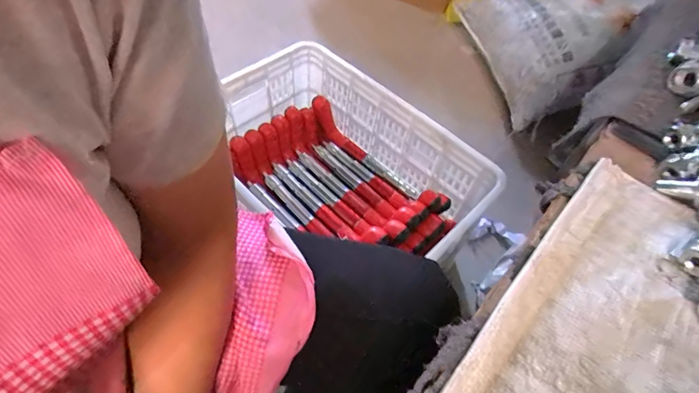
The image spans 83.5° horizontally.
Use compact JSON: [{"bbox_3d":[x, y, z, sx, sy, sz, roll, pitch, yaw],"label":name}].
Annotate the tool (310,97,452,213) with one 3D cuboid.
[{"bbox_3d":[0.058,-0.092,0.855,0.052,0.096,0.385,-34,63,-26],"label":"tool"}]

